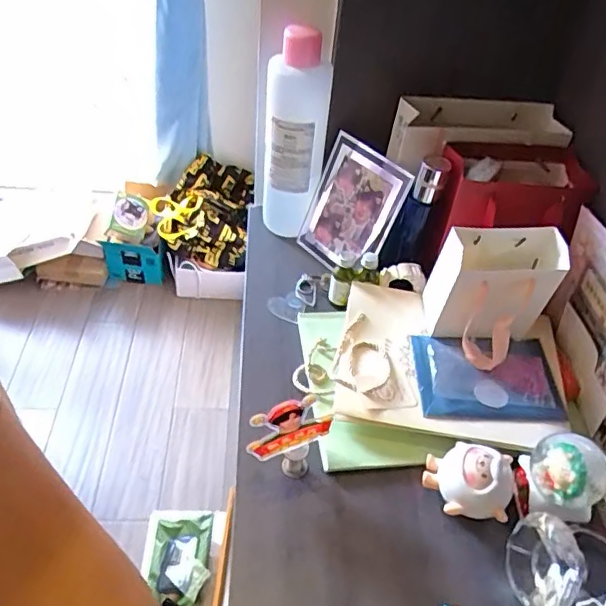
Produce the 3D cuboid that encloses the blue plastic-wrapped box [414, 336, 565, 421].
[{"bbox_3d":[0.199,0.079,0.597,0.150,0.025,0.106,1,45,-5],"label":"blue plastic-wrapped box"}]

